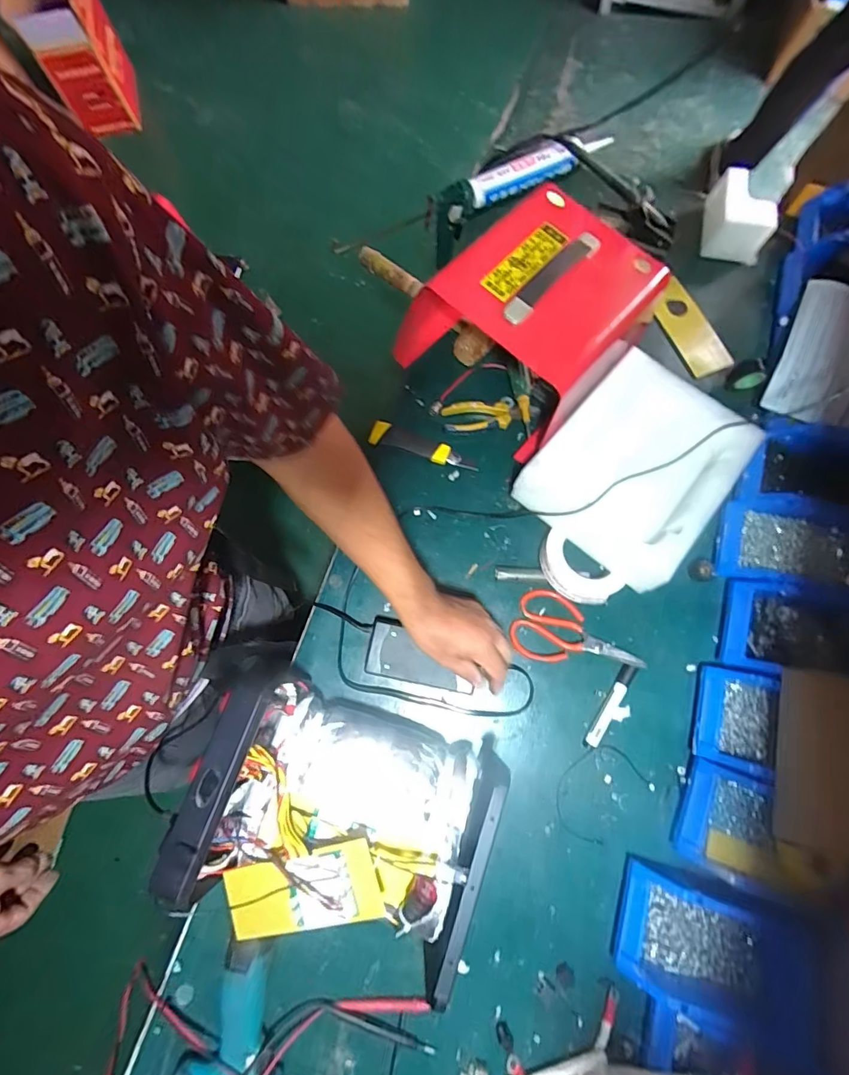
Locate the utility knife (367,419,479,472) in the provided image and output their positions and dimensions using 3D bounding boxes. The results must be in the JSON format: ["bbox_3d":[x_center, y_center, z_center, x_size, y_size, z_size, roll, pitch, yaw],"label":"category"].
[{"bbox_3d":[-0.001,-0.142,0.729,0.168,0.022,0.040,15,77,5],"label":"utility knife"}]

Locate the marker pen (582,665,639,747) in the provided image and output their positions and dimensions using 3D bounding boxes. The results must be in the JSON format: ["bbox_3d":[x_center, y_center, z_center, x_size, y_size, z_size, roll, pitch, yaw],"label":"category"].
[{"bbox_3d":[0.252,0.228,0.631,0.020,0.015,0.122,31,79,8],"label":"marker pen"}]

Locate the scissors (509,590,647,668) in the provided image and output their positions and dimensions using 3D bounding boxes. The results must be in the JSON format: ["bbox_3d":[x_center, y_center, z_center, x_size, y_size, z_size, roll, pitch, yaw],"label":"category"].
[{"bbox_3d":[0.211,0.138,0.646,0.173,0.020,0.094,20,77,6],"label":"scissors"}]

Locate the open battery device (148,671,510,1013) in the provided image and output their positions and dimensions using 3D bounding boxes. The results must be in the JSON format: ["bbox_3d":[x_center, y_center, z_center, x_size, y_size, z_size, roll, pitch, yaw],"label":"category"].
[{"bbox_3d":[-0.093,0.334,0.539,0.319,0.156,0.246,19,77,6],"label":"open battery device"}]

